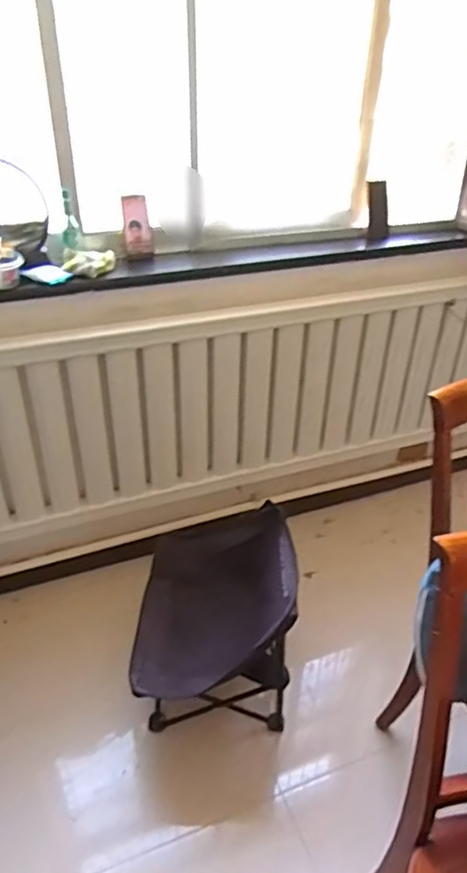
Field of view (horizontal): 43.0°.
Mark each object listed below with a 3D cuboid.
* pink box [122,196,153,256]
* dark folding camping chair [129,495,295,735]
[{"bbox_3d":[-0.242,-0.528,1.491,0.066,0.135,0.033,-4,34,-8],"label":"pink box"},{"bbox_3d":[-0.055,0.441,1.488,0.366,0.420,0.447,-2,34,-5],"label":"dark folding camping chair"}]

